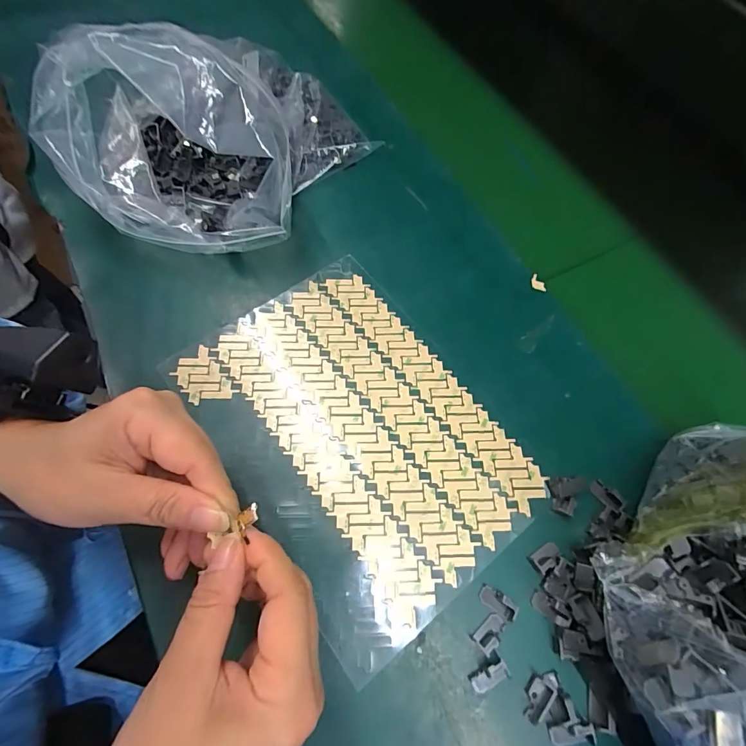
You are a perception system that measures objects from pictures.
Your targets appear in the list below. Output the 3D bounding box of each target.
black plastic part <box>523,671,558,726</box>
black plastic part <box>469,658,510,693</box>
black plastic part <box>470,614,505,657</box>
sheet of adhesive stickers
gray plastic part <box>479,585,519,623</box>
[{"bbox_3d":[0.092,0.178,0.220,0.011,0.011,0.027,38,70,14],"label":"black plastic part"},{"bbox_3d":[0.066,0.171,0.224,0.021,0.009,0.011,-26,69,-13],"label":"black plastic part"},{"bbox_3d":[0.069,0.152,0.233,0.021,0.008,0.012,-42,74,-18],"label":"black plastic part"},{"bbox_3d":[-0.014,0.039,0.282,0.167,0.004,0.242,-34,72,-16],"label":"sheet of adhesive stickers"},{"bbox_3d":[0.076,0.137,0.239,0.023,0.008,0.010,33,69,12],"label":"gray plastic part"}]

